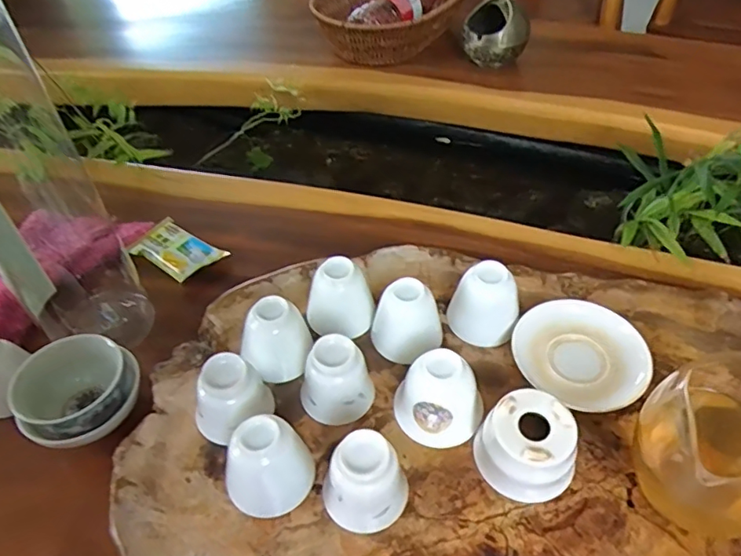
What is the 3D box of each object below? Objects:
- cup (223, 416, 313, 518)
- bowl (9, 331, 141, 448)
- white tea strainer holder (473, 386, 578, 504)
[{"bbox_3d":[-0.064,0.110,0.322,0.049,0.054,0.047,-35,54,-26],"label":"cup"},{"bbox_3d":[-0.214,0.090,0.405,0.074,0.061,0.079,-2,47,2],"label":"bowl"},{"bbox_3d":[0.096,0.104,0.331,0.051,0.044,0.052,-2,47,2],"label":"white tea strainer holder"}]

